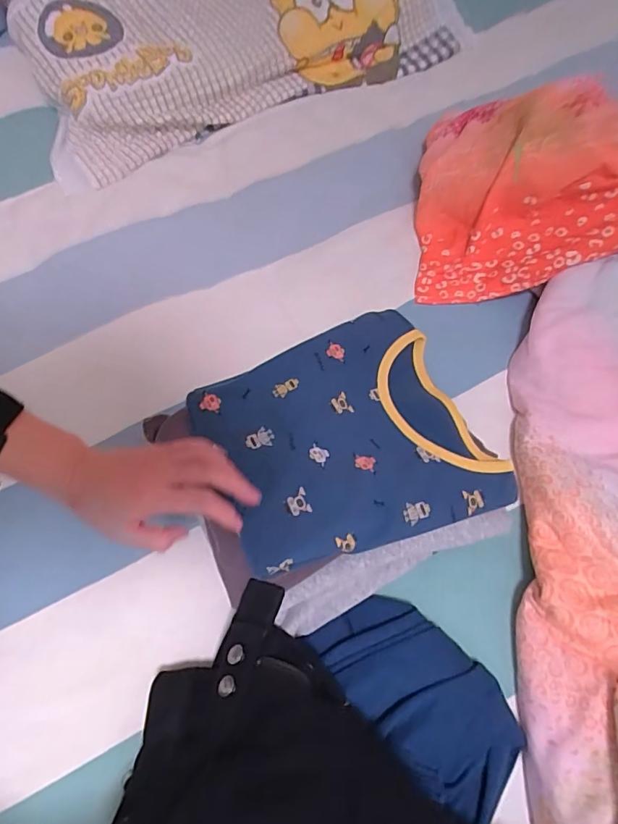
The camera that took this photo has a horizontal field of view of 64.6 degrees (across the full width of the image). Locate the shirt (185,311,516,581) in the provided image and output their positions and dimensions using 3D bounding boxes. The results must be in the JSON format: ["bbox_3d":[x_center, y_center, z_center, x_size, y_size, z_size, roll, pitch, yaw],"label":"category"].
[{"bbox_3d":[0.043,0.031,0.507,0.273,0.053,0.242,-24,69,-10],"label":"shirt"}]

